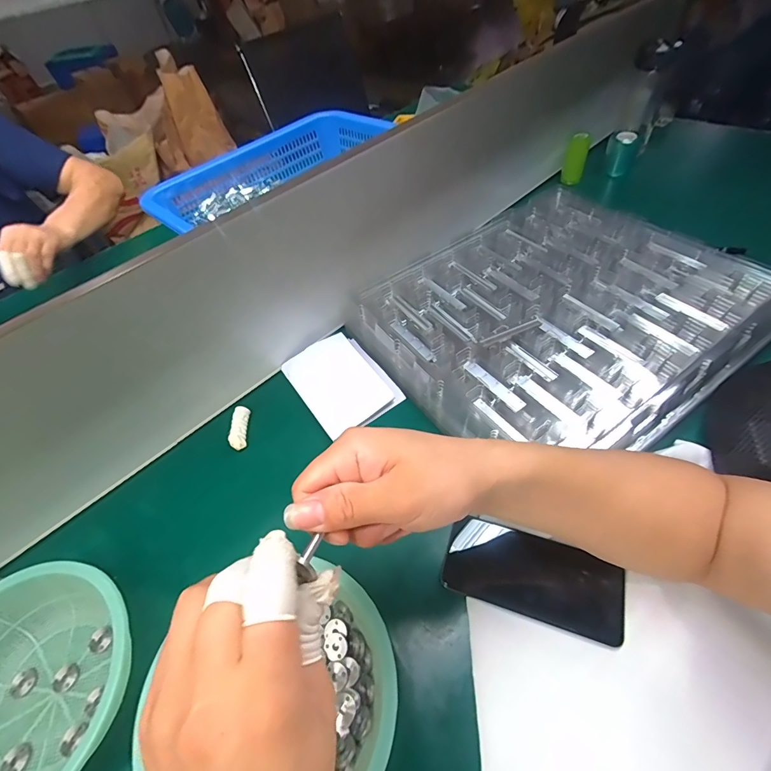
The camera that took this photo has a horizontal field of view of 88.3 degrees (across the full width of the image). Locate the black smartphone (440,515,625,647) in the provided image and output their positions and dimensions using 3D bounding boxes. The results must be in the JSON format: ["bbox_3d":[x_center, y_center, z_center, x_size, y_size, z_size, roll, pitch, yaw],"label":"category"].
[{"bbox_3d":[0.133,0.172,0.363,0.150,0.015,0.068,12,55,17],"label":"black smartphone"}]

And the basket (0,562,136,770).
[{"bbox_3d":[-0.299,0.266,0.338,0.178,0.089,0.170,-2,52,3],"label":"basket"}]

